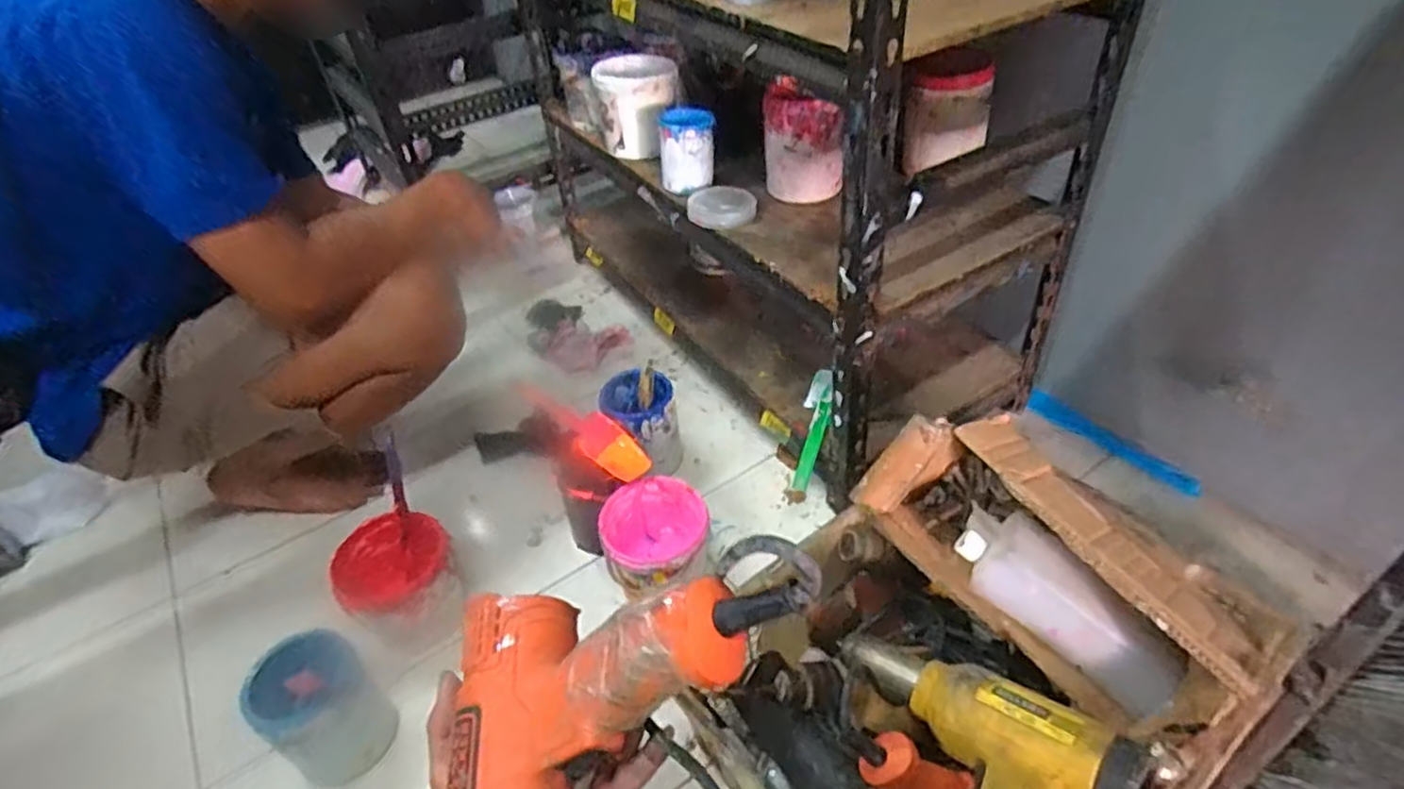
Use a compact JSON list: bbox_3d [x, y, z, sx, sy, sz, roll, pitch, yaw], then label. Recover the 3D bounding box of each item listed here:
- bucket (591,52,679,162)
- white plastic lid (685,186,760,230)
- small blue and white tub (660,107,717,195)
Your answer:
[{"bbox_3d":[-0.094,-0.441,1.089,0.117,0.116,0.124,-6,41,-1],"label":"bucket"},{"bbox_3d":[0.027,-0.253,0.956,0.090,0.021,0.088,-3,41,3],"label":"white plastic lid"},{"bbox_3d":[-0.019,-0.342,0.998,0.073,0.096,0.070,-3,41,3],"label":"small blue and white tub"}]

